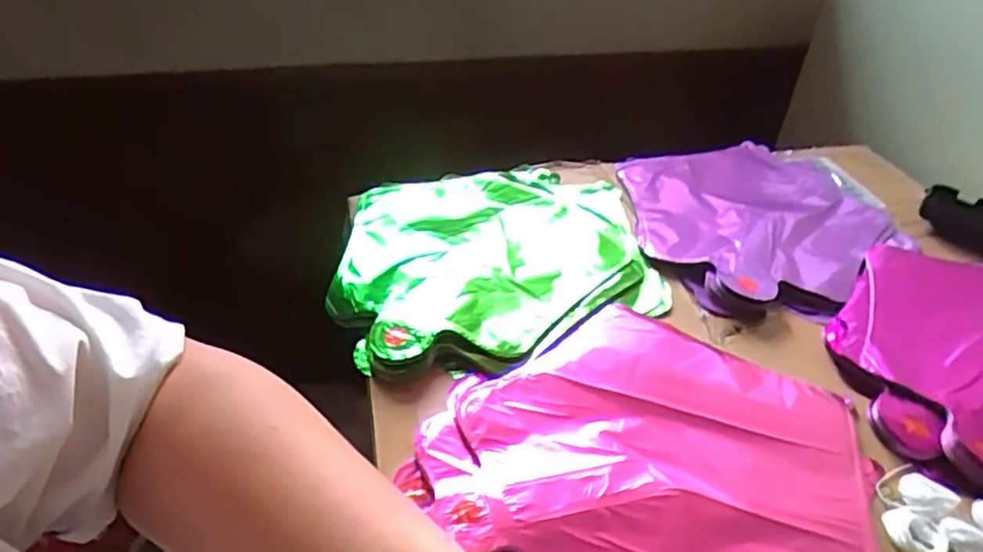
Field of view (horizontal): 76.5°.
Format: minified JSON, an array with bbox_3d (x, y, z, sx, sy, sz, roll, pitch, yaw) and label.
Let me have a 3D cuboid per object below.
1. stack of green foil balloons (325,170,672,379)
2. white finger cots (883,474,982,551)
[{"bbox_3d":[0.004,-0.018,0.503,0.242,0.022,0.242,-2,40,-8],"label":"stack of green foil balloons"},{"bbox_3d":[0.259,0.136,0.343,0.081,0.015,0.049,10,40,6],"label":"white finger cots"}]

